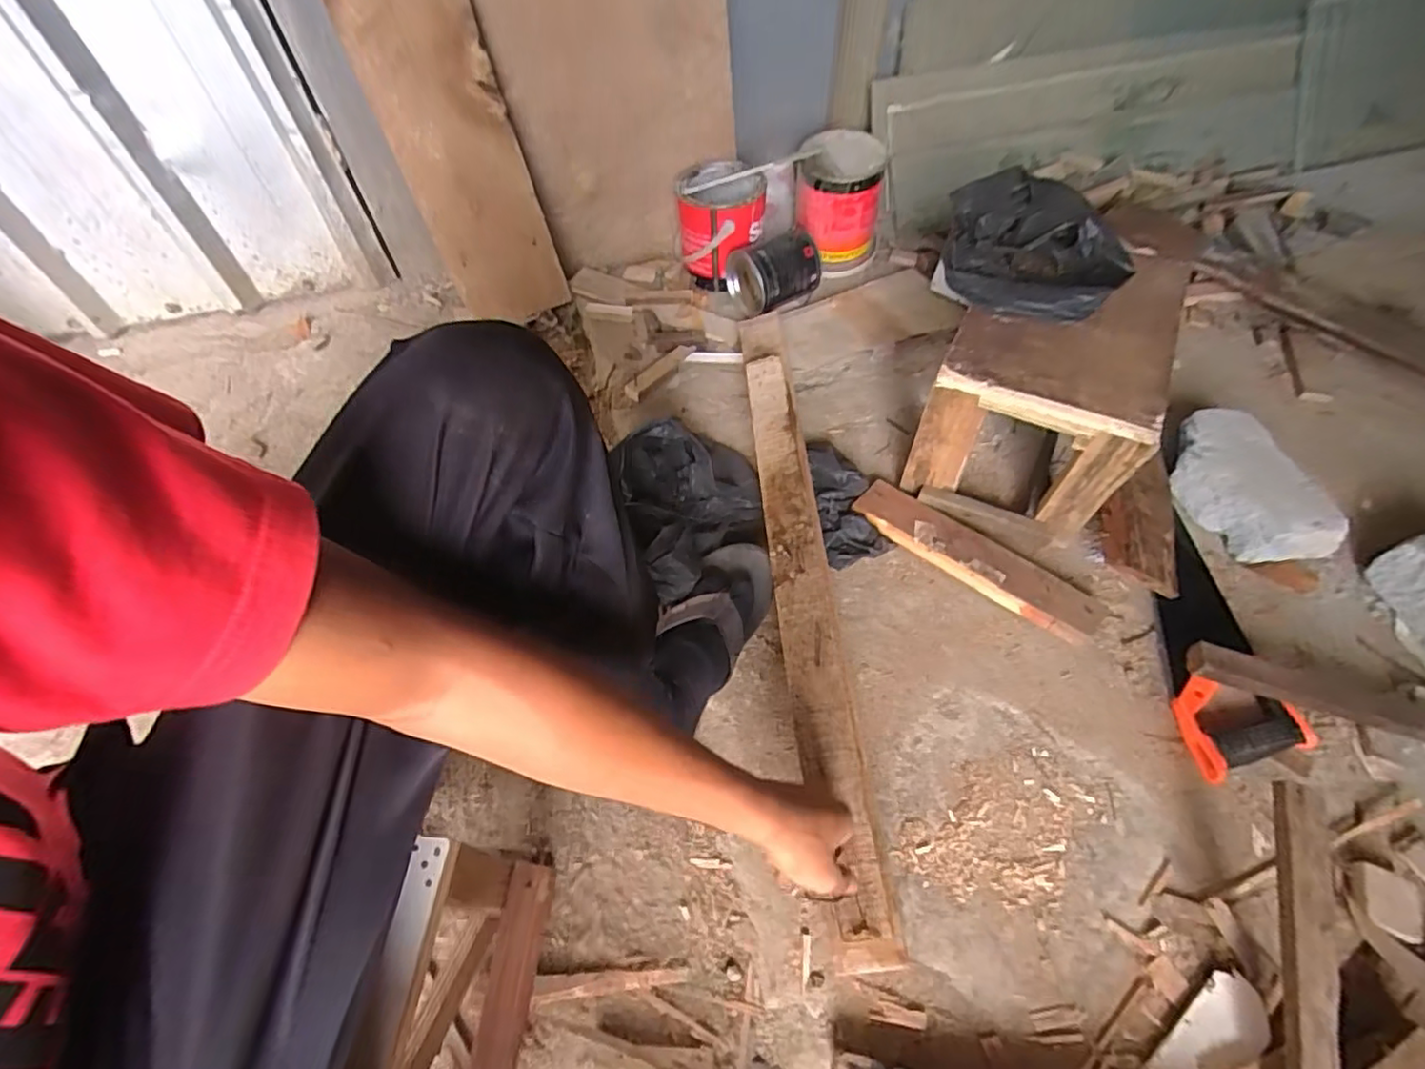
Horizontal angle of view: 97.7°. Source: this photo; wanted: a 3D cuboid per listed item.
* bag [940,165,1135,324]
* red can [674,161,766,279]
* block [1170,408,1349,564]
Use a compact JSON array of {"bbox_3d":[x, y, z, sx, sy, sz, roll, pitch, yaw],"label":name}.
[{"bbox_3d":[0.372,-0.334,0.729,0.209,0.089,0.162,21,59,16],"label":"bag"},{"bbox_3d":[0.014,-0.539,1.091,0.151,0.150,0.154,0,56,2],"label":"red can"},{"bbox_3d":[0.681,-0.059,0.803,0.116,0.073,0.214,-17,57,-9],"label":"block"}]

